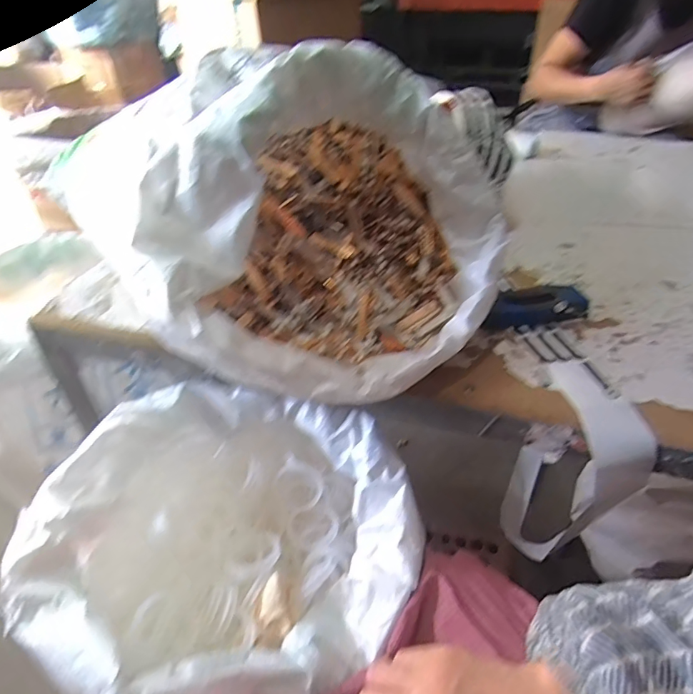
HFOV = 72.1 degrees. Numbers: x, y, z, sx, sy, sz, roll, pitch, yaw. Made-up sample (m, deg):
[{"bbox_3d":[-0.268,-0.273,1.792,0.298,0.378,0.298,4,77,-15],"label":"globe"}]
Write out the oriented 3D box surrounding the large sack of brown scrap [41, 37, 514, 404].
[{"bbox_3d":[-0.039,-0.138,0.497,0.357,0.241,0.357,30,49,31],"label":"large sack of brown scrap"}]

